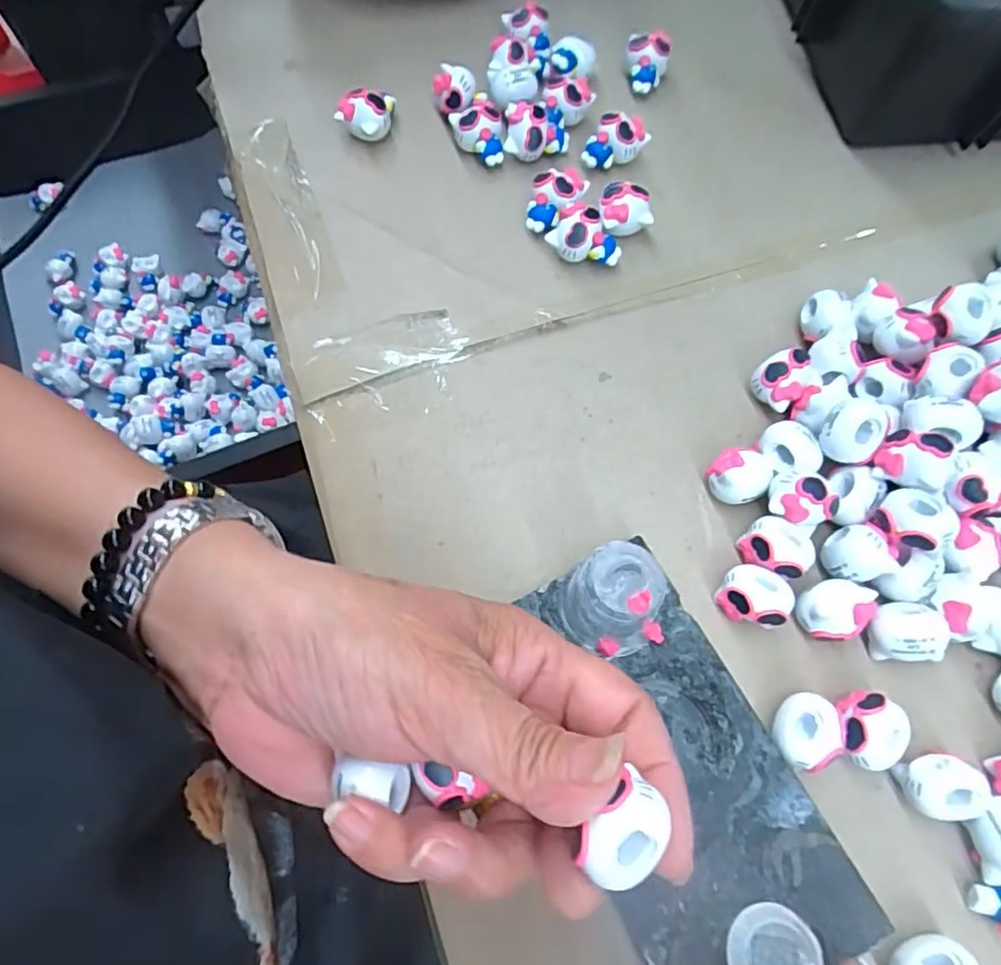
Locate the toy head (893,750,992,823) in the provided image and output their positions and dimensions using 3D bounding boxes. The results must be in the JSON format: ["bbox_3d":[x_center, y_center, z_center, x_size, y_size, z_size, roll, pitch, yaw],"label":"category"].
[{"bbox_3d":[0.157,0.108,0.226,0.026,0.019,0.021,15,70,6],"label":"toy head"}]

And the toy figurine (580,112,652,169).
[{"bbox_3d":[0.061,-0.179,0.334,0.034,0.023,0.017,3,69,1],"label":"toy figurine"}]

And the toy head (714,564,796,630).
[{"bbox_3d":[0.099,0.045,0.248,0.026,0.021,0.022,0,69,0],"label":"toy head"}]

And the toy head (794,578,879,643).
[{"bbox_3d":[0.129,0.050,0.247,0.026,0.020,0.023,-15,70,-6],"label":"toy head"}]

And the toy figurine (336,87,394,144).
[{"bbox_3d":[-0.072,-0.195,0.335,0.030,0.025,0.017,-6,69,-2],"label":"toy figurine"}]

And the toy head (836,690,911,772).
[{"bbox_3d":[0.133,0.091,0.231,0.024,0.021,0.026,7,69,3],"label":"toy head"}]

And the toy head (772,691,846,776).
[{"bbox_3d":[0.110,0.091,0.230,0.021,0.022,0.026,17,70,6],"label":"toy head"}]

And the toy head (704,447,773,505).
[{"bbox_3d":[0.098,-0.002,0.263,0.023,0.020,0.024,0,69,0],"label":"toy head"}]

